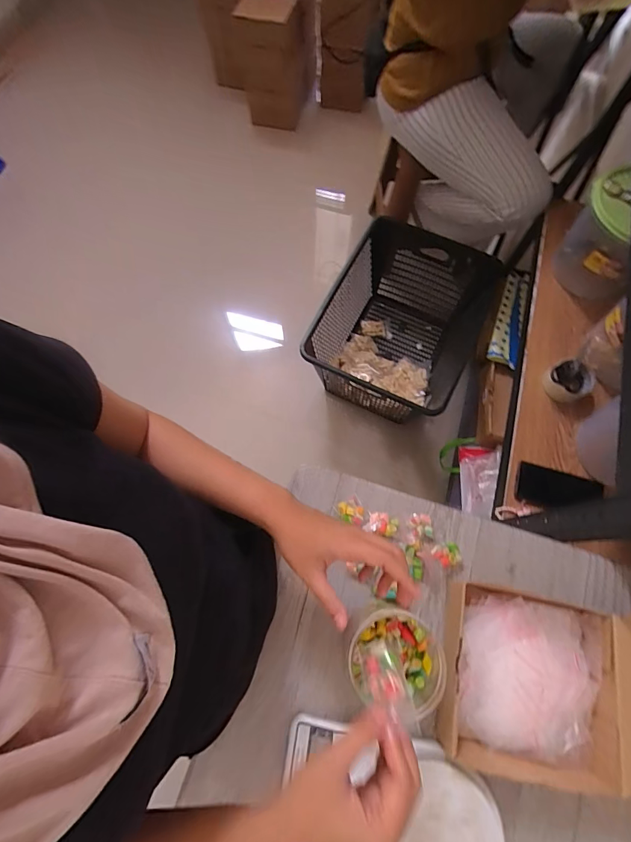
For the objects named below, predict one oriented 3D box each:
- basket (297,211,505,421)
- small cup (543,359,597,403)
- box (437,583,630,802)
[{"bbox_3d":[0.286,-0.301,1.295,0.459,0.339,0.628,23,73,8],"label":"basket"},{"bbox_3d":[0.537,-0.083,0.826,0.077,0.048,0.086,-33,74,-10],"label":"small cup"},{"bbox_3d":[0.304,0.291,0.405,0.347,0.078,0.188,7,71,3],"label":"box"}]

